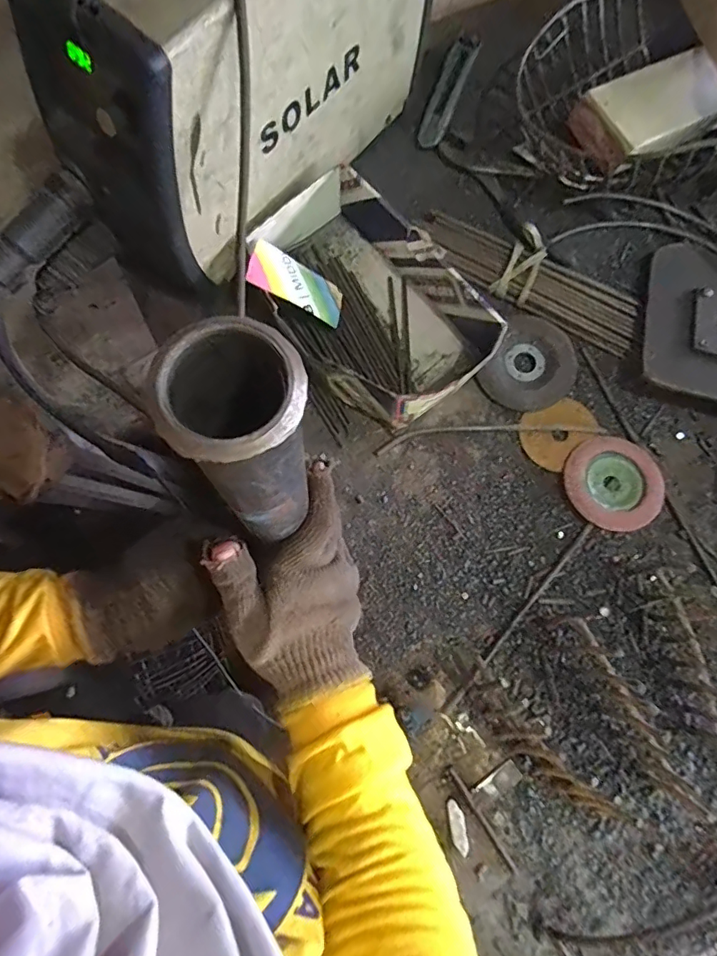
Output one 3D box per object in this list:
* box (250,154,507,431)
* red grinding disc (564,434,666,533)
[{"bbox_3d":[0.010,-0.163,0.490,0.151,0.062,0.235,-41,80,-9],"label":"box"},{"bbox_3d":[0.239,0.004,0.482,0.083,0.011,0.088,0,77,-1],"label":"red grinding disc"}]

